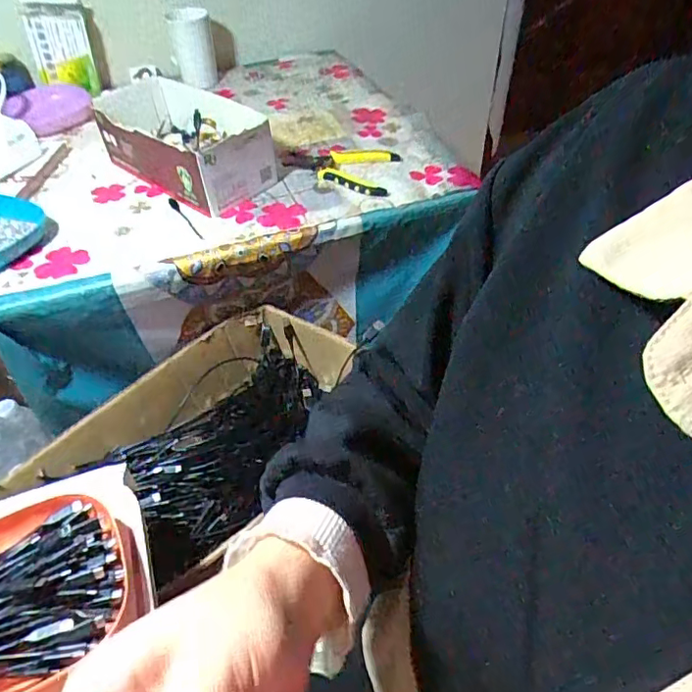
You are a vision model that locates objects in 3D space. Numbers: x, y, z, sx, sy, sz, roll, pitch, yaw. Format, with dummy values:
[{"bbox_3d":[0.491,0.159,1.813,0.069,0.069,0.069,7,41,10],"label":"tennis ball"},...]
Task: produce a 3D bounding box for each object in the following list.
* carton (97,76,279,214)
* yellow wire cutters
[{"bbox_3d":[-0.234,-0.292,0.792,0.272,0.101,0.157,31,54,27],"label":"carton"},{"bbox_3d":[-0.008,-0.273,0.807,0.162,0.024,0.121,9,47,10],"label":"yellow wire cutters"}]

